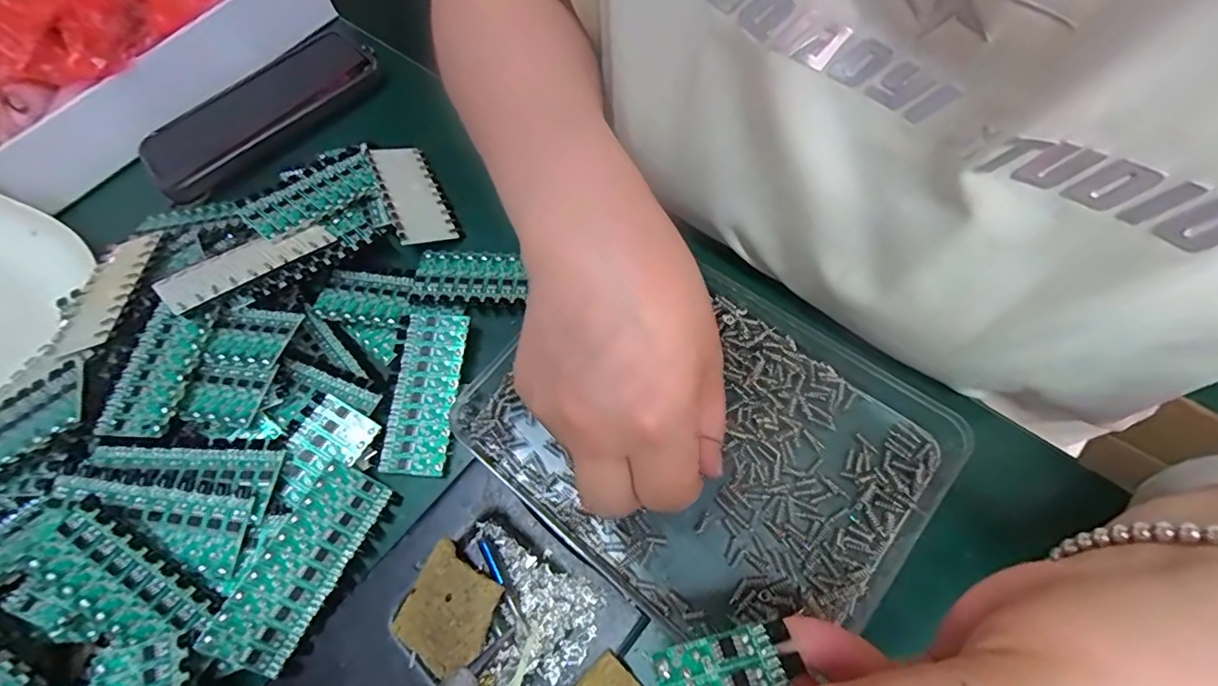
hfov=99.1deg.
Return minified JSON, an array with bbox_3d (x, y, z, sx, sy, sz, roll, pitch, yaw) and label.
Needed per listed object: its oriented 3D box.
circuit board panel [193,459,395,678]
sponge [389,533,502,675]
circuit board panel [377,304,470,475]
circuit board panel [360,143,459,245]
[{"bbox_3d":[-0.126,0.090,0.215,0.031,0.004,0.077,39,55,-19],"label":"circuit board panel"},{"bbox_3d":[-0.063,0.104,0.203,0.038,0.018,0.036,27,71,18],"label":"sponge"},{"bbox_3d":[-0.090,0.021,0.256,0.032,0.004,0.083,2,72,4],"label":"circuit board panel"},{"bbox_3d":[-0.116,-0.089,0.305,0.033,0.004,0.078,-15,63,-32],"label":"circuit board panel"}]

